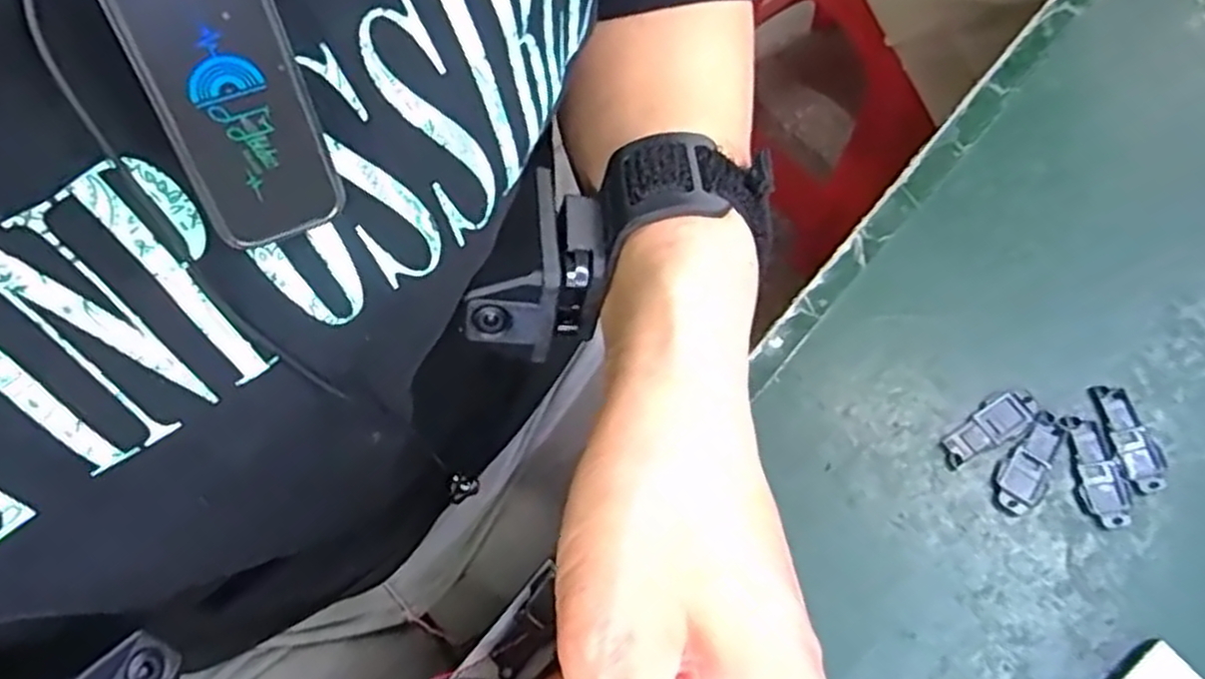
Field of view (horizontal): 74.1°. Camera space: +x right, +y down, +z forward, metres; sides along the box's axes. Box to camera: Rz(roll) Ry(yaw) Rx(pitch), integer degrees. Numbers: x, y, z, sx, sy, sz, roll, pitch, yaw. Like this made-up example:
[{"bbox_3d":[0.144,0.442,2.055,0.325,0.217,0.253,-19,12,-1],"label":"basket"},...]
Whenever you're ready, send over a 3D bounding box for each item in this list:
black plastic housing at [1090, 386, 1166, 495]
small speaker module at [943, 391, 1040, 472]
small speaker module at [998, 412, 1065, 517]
[{"bbox_3d":[0.192,0.035,0.289,0.015,0.004,0.039,-12,68,-3],"label":"black plastic housing"},{"bbox_3d":[0.142,0.032,0.293,0.040,0.004,0.015,-28,70,-9],"label":"small speaker module"},{"bbox_3d":[0.155,0.045,0.287,0.014,0.004,0.039,33,72,13],"label":"small speaker module"}]

